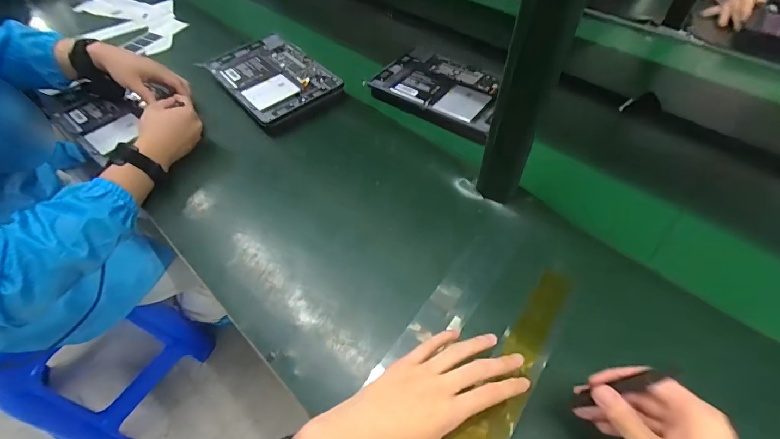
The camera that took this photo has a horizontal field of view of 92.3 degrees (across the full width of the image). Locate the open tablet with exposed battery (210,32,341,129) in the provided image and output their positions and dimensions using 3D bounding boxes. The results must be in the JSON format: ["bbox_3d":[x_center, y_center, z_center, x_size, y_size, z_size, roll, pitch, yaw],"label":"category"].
[{"bbox_3d":[-0.221,-0.267,0.708,0.167,0.027,0.246,-34,58,-23],"label":"open tablet with exposed battery"}]

